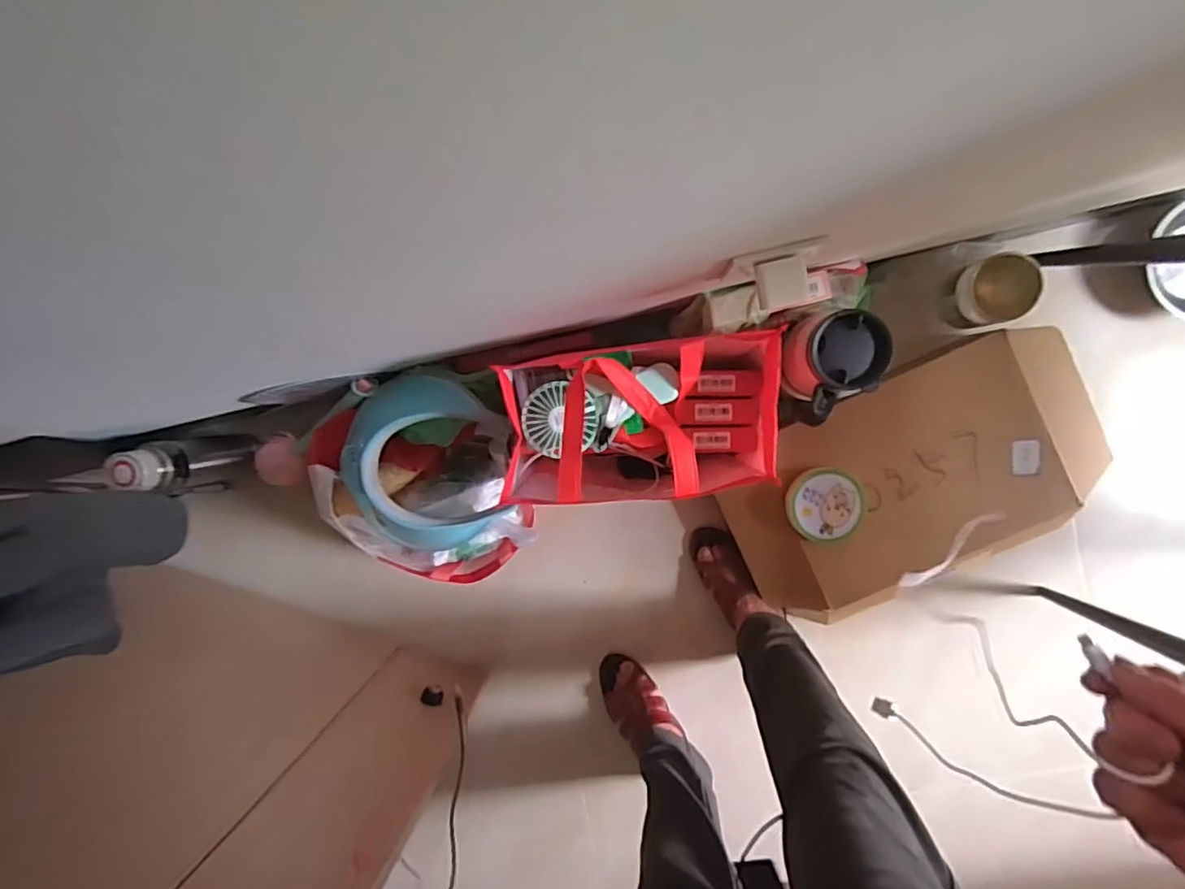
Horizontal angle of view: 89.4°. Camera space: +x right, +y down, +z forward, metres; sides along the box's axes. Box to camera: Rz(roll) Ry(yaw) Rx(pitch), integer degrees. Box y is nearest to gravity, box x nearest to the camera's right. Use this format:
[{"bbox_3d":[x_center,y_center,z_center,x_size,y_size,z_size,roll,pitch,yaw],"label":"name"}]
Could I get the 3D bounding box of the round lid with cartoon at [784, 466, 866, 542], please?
[{"bbox_3d":[0.306,0.079,0.789,0.098,0.043,0.093,0,95,5],"label":"round lid with cartoon"}]

